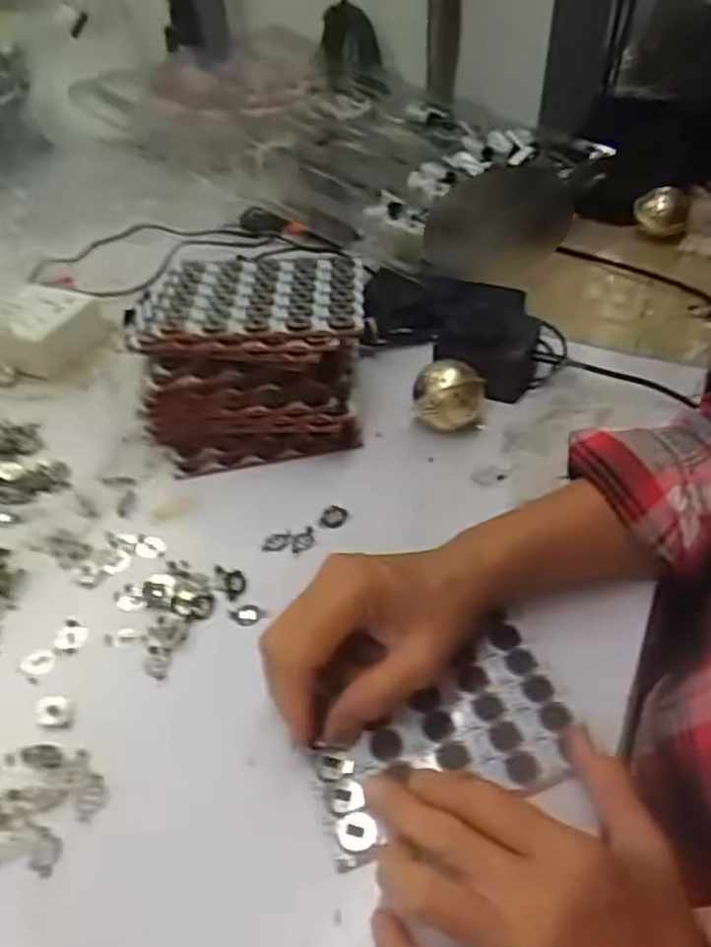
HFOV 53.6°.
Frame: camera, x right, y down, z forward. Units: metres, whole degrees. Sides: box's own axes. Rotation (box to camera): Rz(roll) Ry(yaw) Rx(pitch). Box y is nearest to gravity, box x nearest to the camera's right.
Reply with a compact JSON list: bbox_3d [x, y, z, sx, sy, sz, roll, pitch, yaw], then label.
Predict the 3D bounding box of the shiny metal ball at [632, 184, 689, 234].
[{"bbox_3d":[0.343,-0.297,0.788,0.056,0.044,0.052,0,43,0],"label":"shiny metal ball"}]

